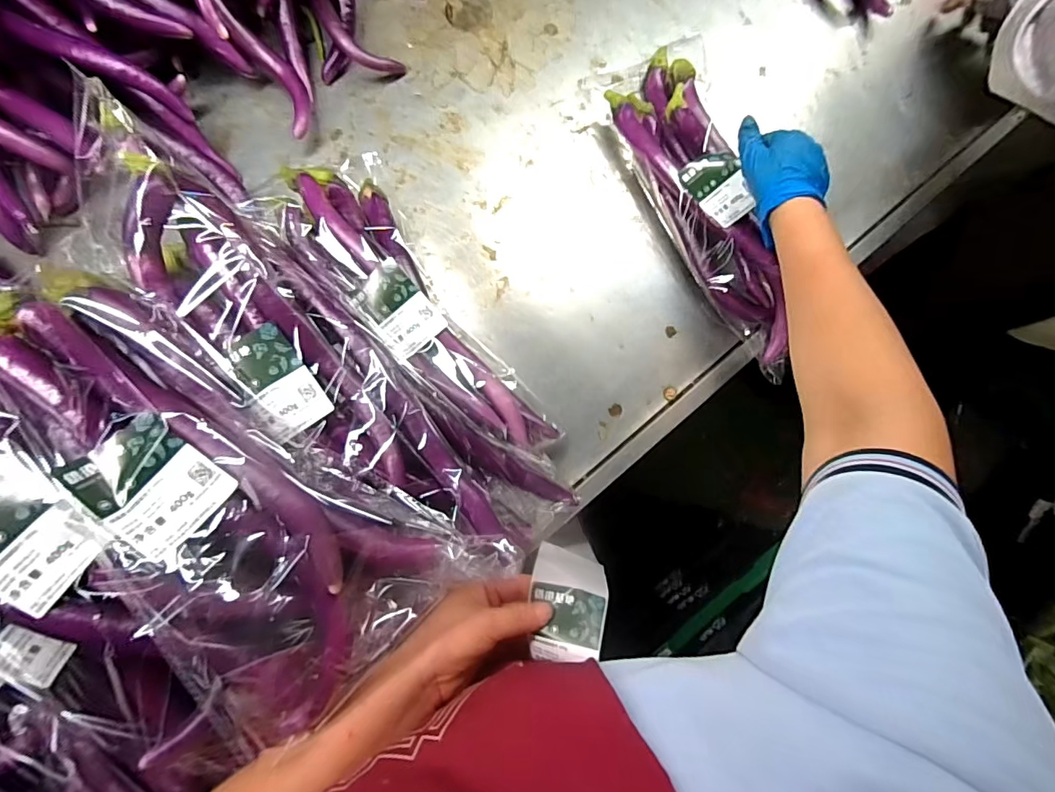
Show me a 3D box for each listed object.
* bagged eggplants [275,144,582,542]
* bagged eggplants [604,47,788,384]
[{"bbox_3d":[-0.087,-0.057,0.459,0.102,0.096,0.403,-36,86,-7],"label":"bagged eggplants"},{"bbox_3d":[0.202,-0.215,0.541,0.116,0.072,0.385,-20,83,-6],"label":"bagged eggplants"}]

